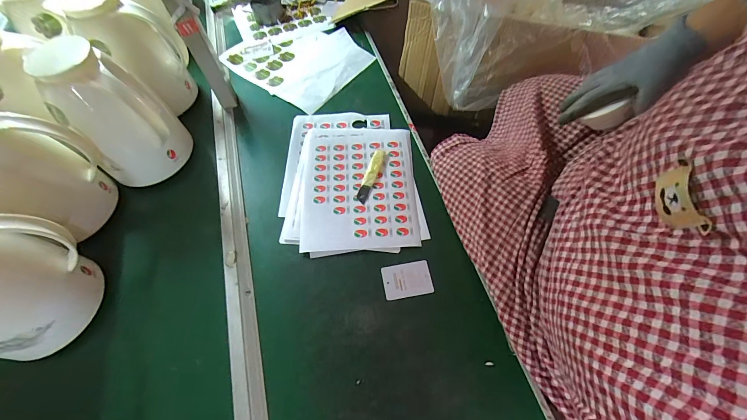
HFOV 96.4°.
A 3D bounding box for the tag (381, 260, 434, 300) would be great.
[{"bbox_3d":[0.049,0.101,0.486,0.069,0.004,0.049,-9,59,-3],"label":"tag"}]

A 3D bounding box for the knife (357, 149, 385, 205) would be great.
[{"bbox_3d":[-0.004,-0.062,0.571,0.020,0.010,0.112,15,61,11],"label":"knife"}]

